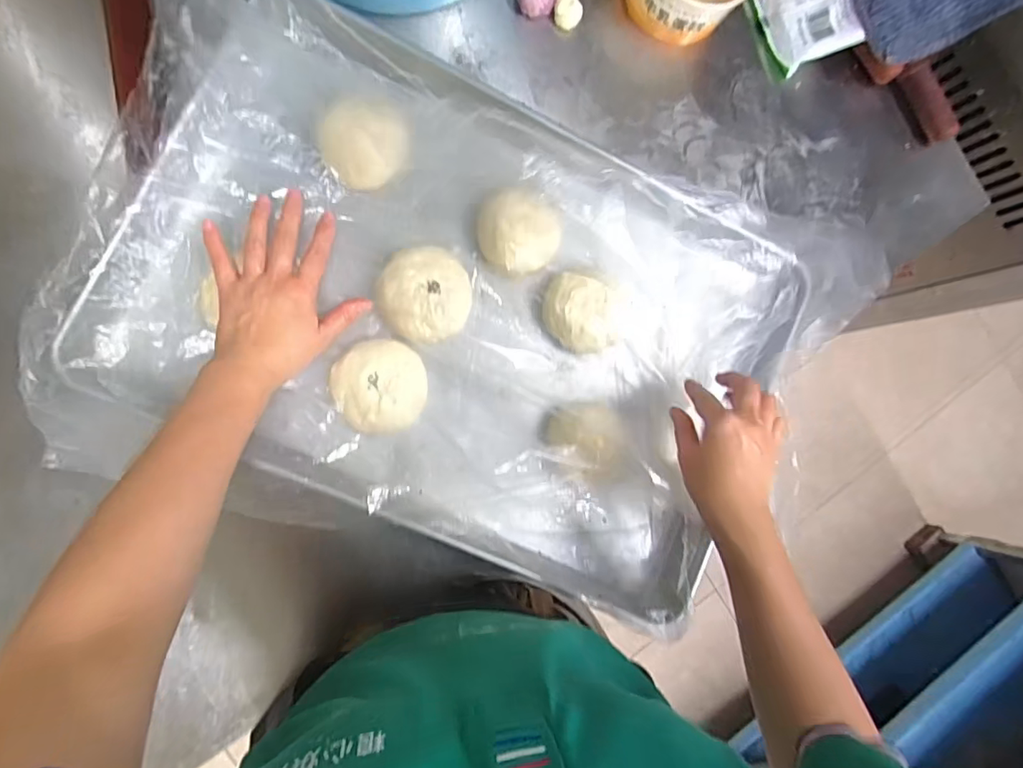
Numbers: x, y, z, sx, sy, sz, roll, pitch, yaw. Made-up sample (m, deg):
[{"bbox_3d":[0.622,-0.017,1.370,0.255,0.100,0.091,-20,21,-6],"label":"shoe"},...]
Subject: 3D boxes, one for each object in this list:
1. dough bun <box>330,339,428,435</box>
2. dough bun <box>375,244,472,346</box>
[{"bbox_3d":[-0.123,0.002,0.496,0.087,0.041,0.084,1,87,-11],"label":"dough bun"},{"bbox_3d":[-0.081,-0.085,0.506,0.084,0.031,0.083,1,87,-11],"label":"dough bun"}]

